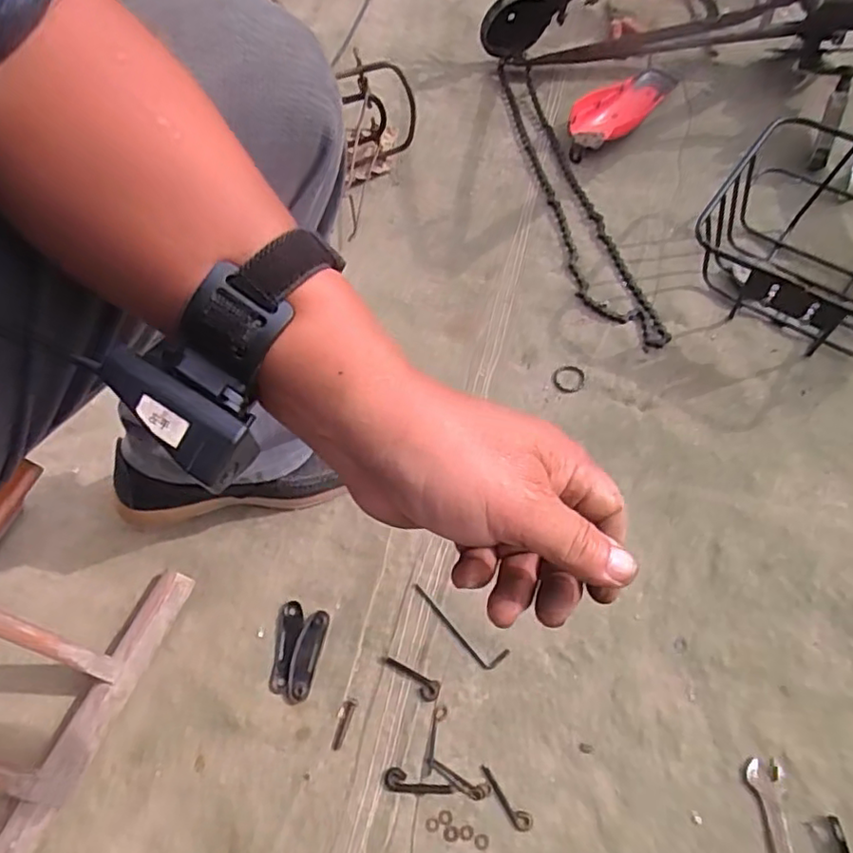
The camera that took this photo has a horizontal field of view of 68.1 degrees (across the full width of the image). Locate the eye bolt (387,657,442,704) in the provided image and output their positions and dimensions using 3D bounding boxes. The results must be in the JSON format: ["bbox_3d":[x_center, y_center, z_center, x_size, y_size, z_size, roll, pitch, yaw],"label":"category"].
[{"bbox_3d":[-0.015,0.251,0.623,0.059,0.004,0.020,22,68,12],"label":"eye bolt"}]

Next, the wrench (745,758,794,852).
[{"bbox_3d":[0.302,0.366,0.531,0.030,0.009,0.150,-3,65,3],"label":"wrench"}]

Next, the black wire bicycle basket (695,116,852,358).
[{"bbox_3d":[0.456,-0.204,0.712,0.254,0.130,0.246,34,71,18],"label":"black wire bicycle basket"}]

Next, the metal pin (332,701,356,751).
[{"bbox_3d":[-0.081,0.289,0.611,0.010,0.004,0.045,15,66,10],"label":"metal pin"}]

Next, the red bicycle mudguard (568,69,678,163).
[{"bbox_3d":[0.272,-0.445,0.889,0.185,0.043,0.077,-30,66,-10],"label":"red bicycle mudguard"}]

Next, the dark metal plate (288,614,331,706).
[{"bbox_3d":[-0.122,0.231,0.639,0.029,0.007,0.086,10,66,9],"label":"dark metal plate"}]

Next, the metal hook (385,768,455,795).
[{"bbox_3d":[-0.007,0.332,0.583,0.064,0.004,0.019,10,66,7],"label":"metal hook"}]

